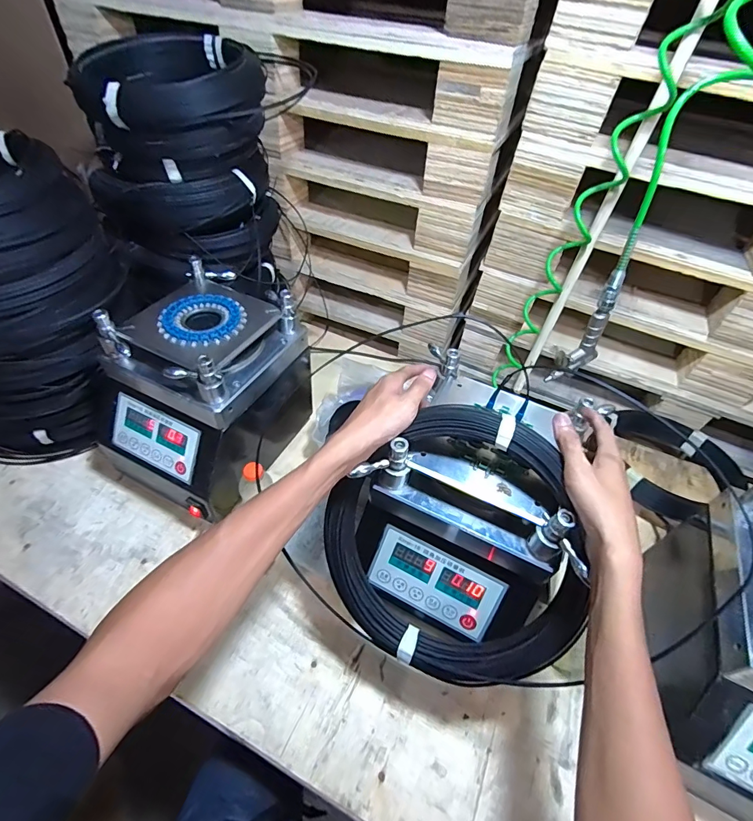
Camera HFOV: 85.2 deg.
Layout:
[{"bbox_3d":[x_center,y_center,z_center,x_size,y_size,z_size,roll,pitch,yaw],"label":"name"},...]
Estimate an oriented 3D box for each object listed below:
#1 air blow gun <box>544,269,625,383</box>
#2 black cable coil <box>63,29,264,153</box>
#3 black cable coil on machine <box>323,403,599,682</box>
[{"bbox_3d":[0.314,-0.120,0.607,0.080,0.169,0.030,-22,54,-23],"label":"air blow gun"},{"bbox_3d":[-0.366,-0.580,0.743,0.307,0.109,0.296,-16,52,-18],"label":"black cable coil"},{"bbox_3d":[0.068,0.152,0.461,0.281,0.052,0.297,-12,90,17],"label":"black cable coil on machine"}]

